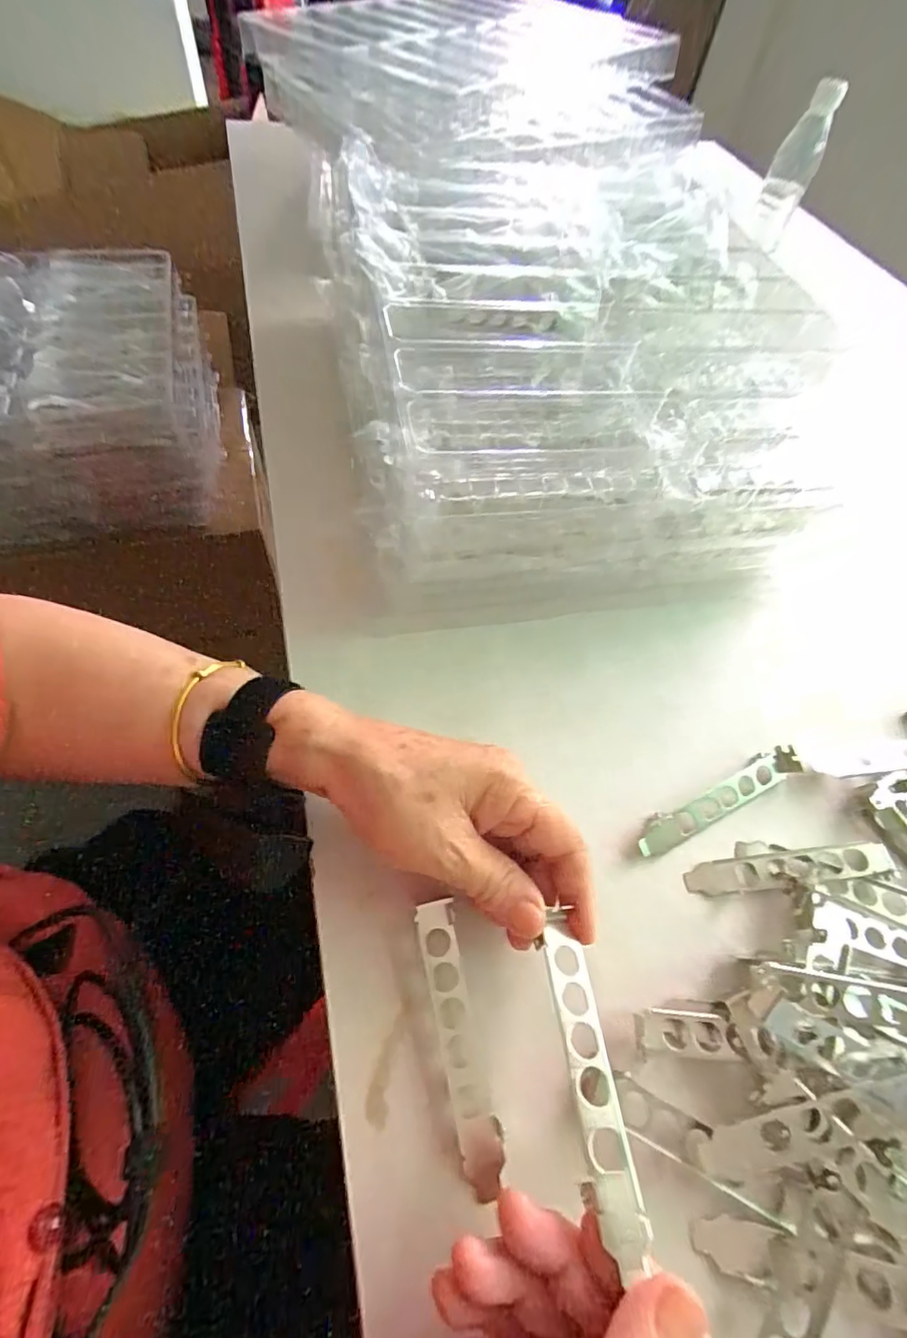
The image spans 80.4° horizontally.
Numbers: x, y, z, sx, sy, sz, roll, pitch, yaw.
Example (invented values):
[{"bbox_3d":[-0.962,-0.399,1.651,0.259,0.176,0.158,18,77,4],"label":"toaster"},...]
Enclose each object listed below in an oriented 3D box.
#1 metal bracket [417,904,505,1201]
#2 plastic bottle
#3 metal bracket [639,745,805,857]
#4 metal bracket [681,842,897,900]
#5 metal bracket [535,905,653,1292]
[{"bbox_3d":[0.003,0.172,0.252,0.019,0.013,0.116,-10,60,-11],"label":"metal bracket"},{"bbox_3d":[0.441,-0.650,0.702,0.053,0.160,0.046,20,59,9],"label":"plastic bottle"},{"bbox_3d":[0.161,0.079,0.325,0.119,0.015,0.020,-21,63,-17],"label":"metal bracket"},{"bbox_3d":[0.191,0.114,0.307,0.117,0.010,0.019,-3,59,-8],"label":"metal bracket"},{"bbox_3d":[0.055,0.164,0.225,0.020,0.007,0.118,-3,46,-5],"label":"metal bracket"}]

